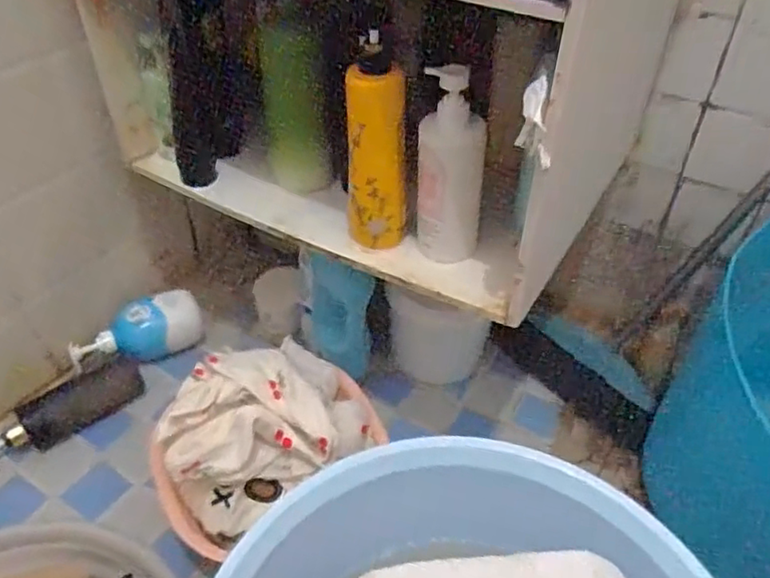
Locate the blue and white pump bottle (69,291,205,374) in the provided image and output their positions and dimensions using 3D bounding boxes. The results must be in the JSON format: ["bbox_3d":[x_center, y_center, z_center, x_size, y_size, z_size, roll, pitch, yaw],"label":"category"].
[{"bbox_3d":[-0.384,0.071,0.978,0.196,0.078,0.074,-30,48,-28],"label":"blue and white pump bottle"}]

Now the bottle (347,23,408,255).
[{"bbox_3d":[-0.010,-0.140,0.658,0.064,0.198,0.055,1,41,5],"label":"bottle"}]

